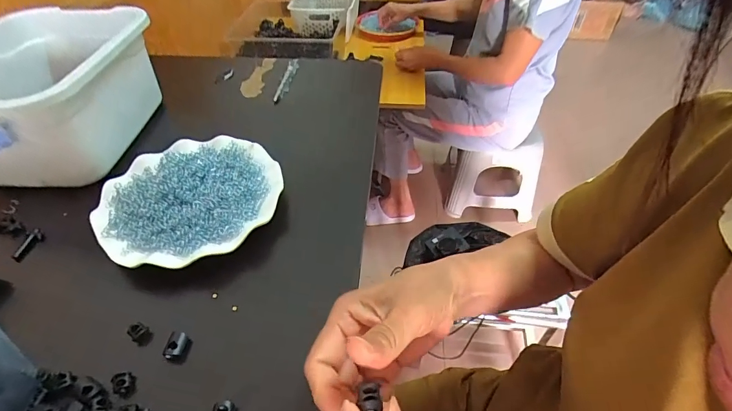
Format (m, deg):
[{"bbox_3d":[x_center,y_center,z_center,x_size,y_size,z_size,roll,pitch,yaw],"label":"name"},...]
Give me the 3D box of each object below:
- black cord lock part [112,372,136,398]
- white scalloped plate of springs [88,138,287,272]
[{"bbox_3d":[-0.182,0.135,0.293,0.014,0.014,0.015,0,46,0],"label":"black cord lock part"},{"bbox_3d":[-0.184,-0.021,0.408,0.178,0.025,0.185,0,46,0],"label":"white scalloped plate of springs"}]

